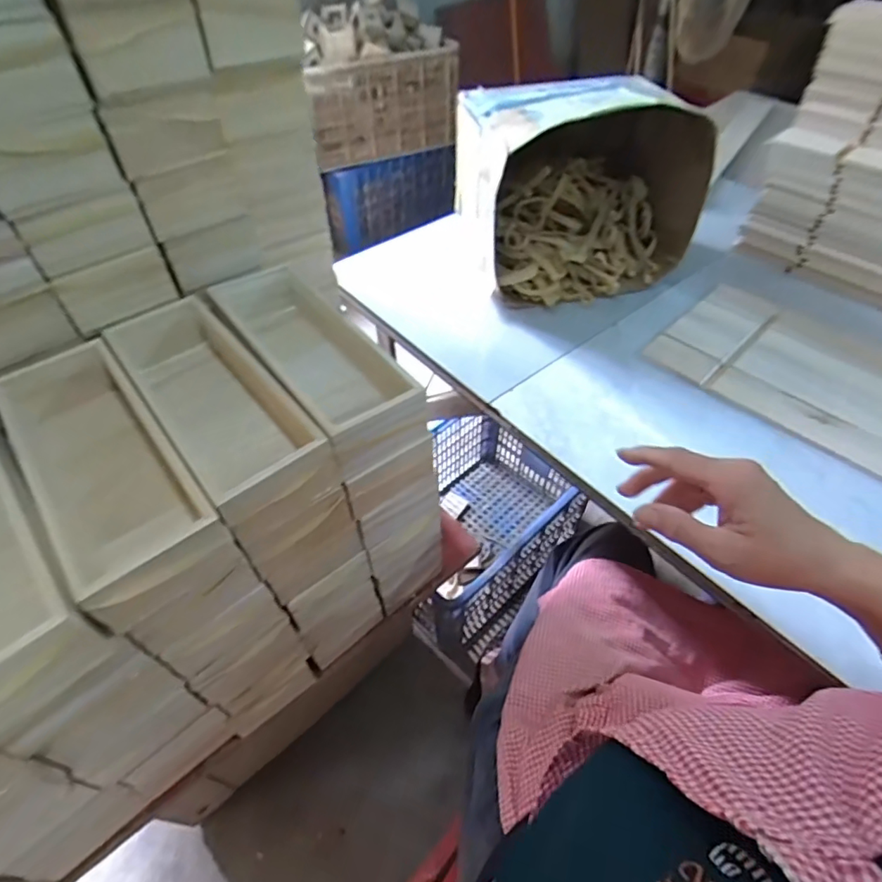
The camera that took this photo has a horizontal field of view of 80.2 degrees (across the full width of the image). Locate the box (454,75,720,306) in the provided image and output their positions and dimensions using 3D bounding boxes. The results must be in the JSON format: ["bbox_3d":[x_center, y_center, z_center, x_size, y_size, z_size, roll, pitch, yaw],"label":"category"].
[{"bbox_3d":[0.207,-0.383,0.783,0.326,0.251,0.237,-14,50,-11],"label":"box"}]

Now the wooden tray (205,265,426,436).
[{"bbox_3d":[-0.144,-0.091,0.560,0.097,0.069,0.295,-31,56,-23],"label":"wooden tray"}]

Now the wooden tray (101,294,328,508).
[{"bbox_3d":[-0.224,-0.044,0.511,0.104,0.059,0.292,-33,56,-25],"label":"wooden tray"}]

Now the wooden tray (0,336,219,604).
[{"bbox_3d":[-0.293,0.025,0.467,0.101,0.077,0.274,-33,57,-25],"label":"wooden tray"}]

